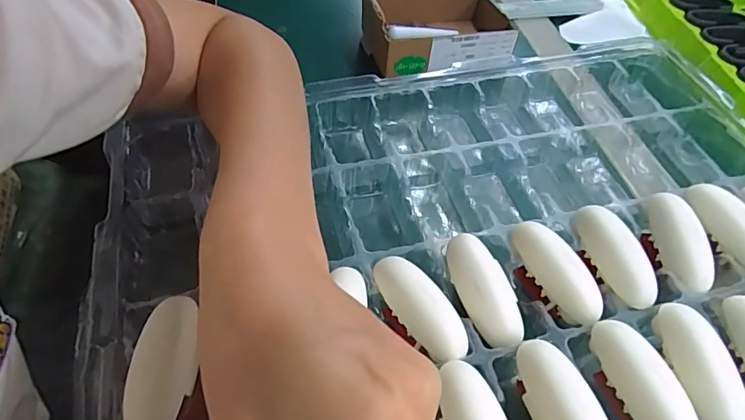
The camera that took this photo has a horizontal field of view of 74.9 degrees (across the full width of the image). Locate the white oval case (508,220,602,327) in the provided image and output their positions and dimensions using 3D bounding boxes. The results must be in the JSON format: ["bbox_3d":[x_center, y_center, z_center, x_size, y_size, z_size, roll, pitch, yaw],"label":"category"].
[{"bbox_3d":[0.106,0.036,0.282,0.020,0.024,0.064,-23,69,-21],"label":"white oval case"}]

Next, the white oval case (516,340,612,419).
[{"bbox_3d":[0.091,0.093,0.228,0.025,0.019,0.065,-14,54,-16],"label":"white oval case"}]

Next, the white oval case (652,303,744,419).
[{"bbox_3d":[0.170,0.080,0.248,0.024,0.015,0.065,-3,52,-7],"label":"white oval case"}]

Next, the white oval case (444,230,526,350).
[{"bbox_3d":[0.060,0.042,0.264,0.026,0.016,0.062,-11,54,-14],"label":"white oval case"}]

